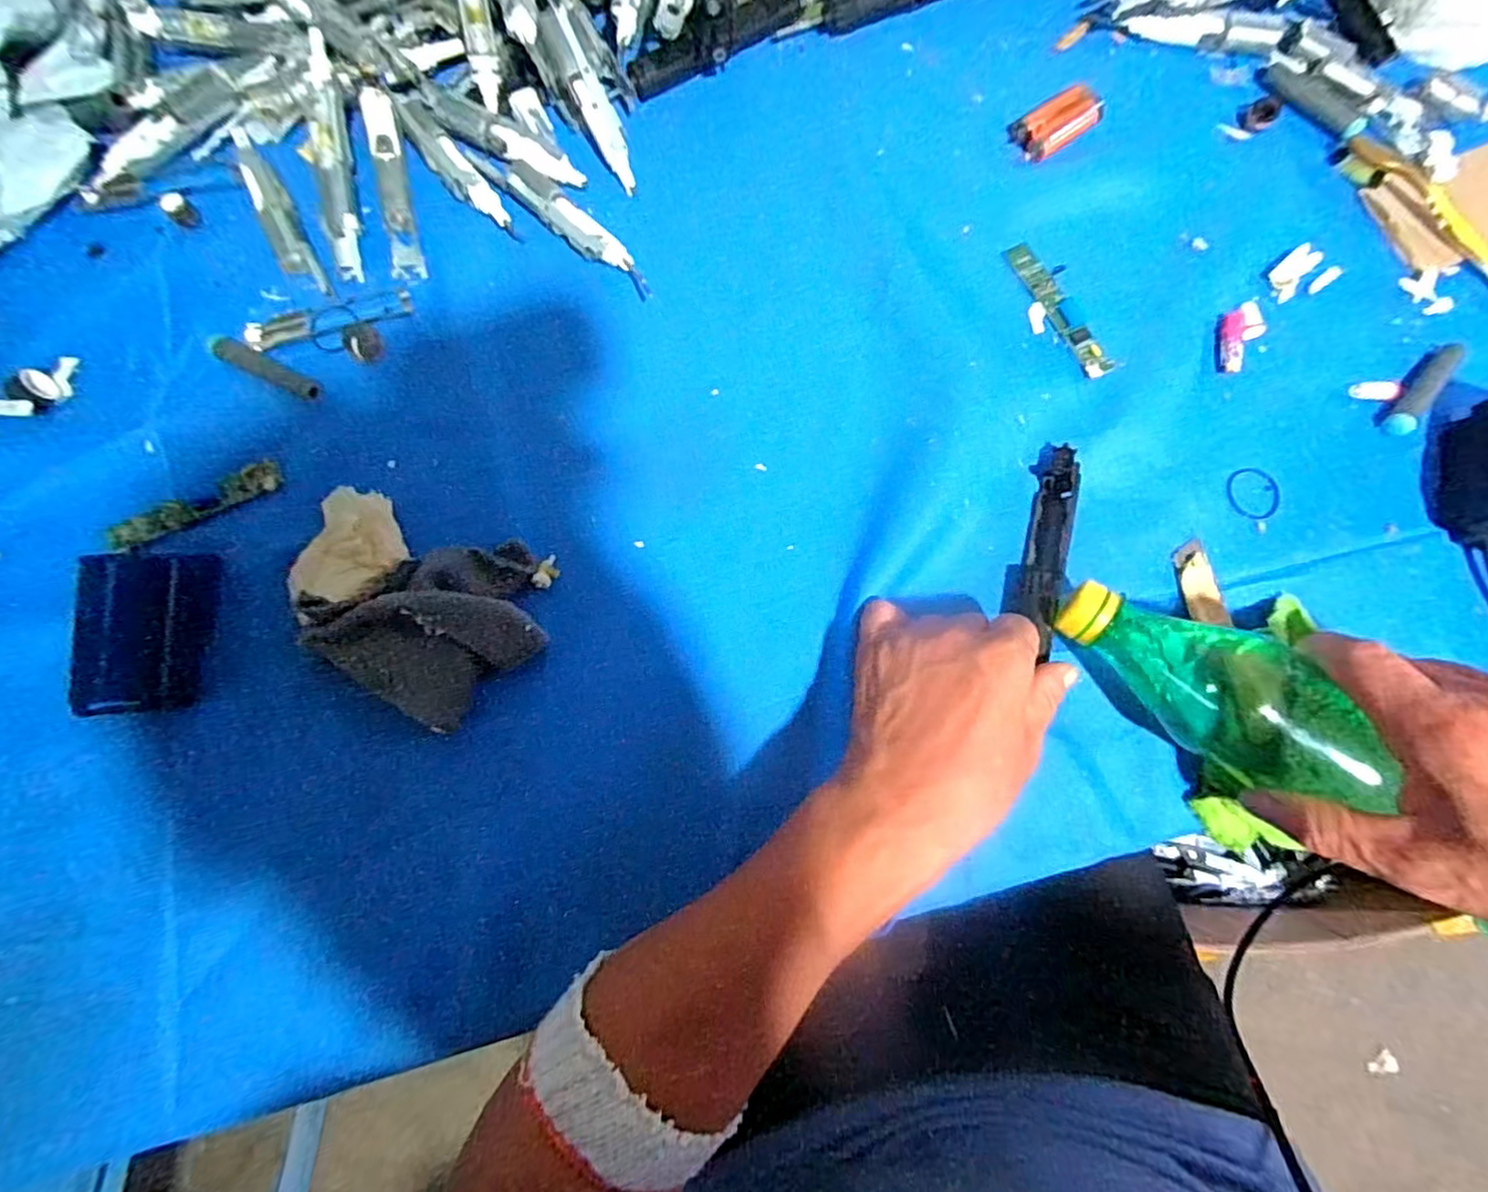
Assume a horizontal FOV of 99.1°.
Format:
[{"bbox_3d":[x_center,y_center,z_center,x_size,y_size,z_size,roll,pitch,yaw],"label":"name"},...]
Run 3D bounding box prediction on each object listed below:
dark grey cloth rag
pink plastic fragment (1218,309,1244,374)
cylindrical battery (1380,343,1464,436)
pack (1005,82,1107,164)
[{"bbox_3d":[-0.152,0.020,0.318,0.104,0.034,0.079,-28,81,-6],"label":"dark grey cloth rag"},{"bbox_3d":[0.285,-0.149,0.370,0.015,0.005,0.039,7,80,0],"label":"pink plastic fragment"},{"bbox_3d":[0.391,-0.118,0.365,0.015,0.011,0.066,42,82,6],"label":"cylindrical battery"},{"bbox_3d":[0.199,-0.300,0.401,0.056,0.011,0.029,-30,82,-6],"label":"pack"}]

